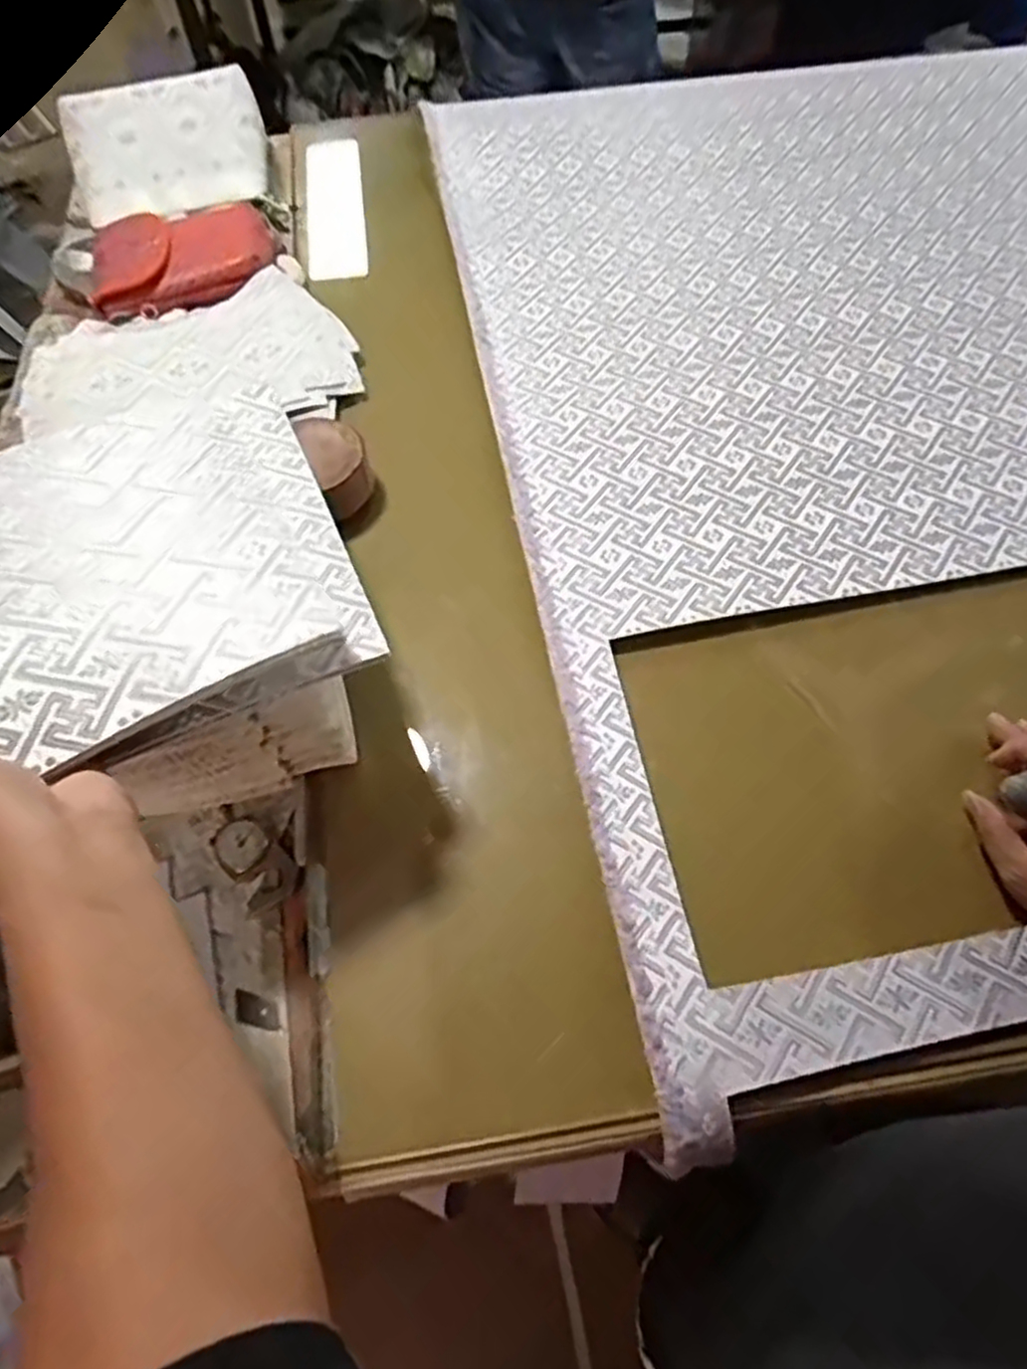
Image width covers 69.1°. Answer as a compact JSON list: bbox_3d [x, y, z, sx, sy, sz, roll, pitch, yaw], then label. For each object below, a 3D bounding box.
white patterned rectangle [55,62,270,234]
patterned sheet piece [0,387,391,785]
[{"bbox_3d":[-0.401,-0.629,0.869,0.215,0.086,0.135,-14,63,-5],"label":"white patterned rectangle"},{"bbox_3d":[-0.300,-0.038,0.428,0.431,0.062,0.271,-28,65,-12],"label":"patterned sheet piece"}]

